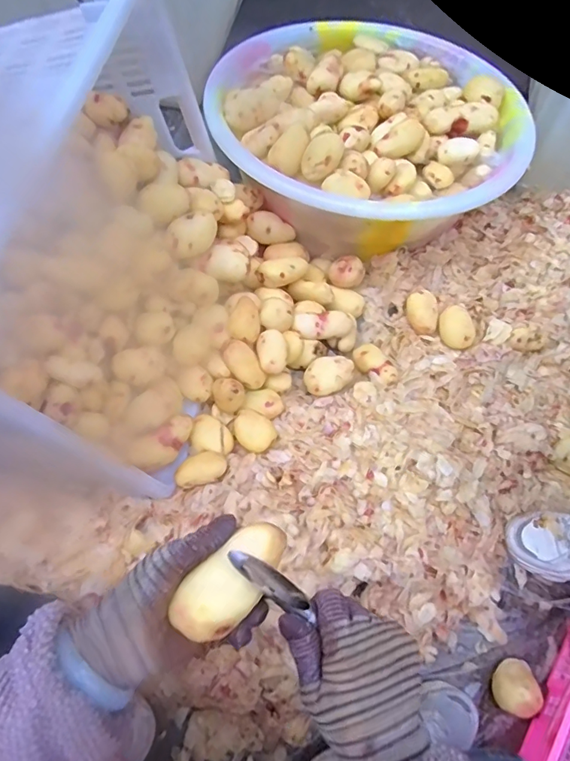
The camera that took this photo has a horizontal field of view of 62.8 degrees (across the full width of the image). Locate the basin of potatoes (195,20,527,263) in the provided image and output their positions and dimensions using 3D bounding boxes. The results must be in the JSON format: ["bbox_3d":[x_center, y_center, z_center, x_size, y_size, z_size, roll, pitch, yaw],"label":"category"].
[{"bbox_3d":[0.163,-0.563,1.016,0.618,0.192,0.638,1,65,-3],"label":"basin of potatoes"}]

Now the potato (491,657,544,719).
[{"bbox_3d":[0.319,0.422,0.644,0.057,0.061,0.067,12,65,2],"label":"potato"}]

